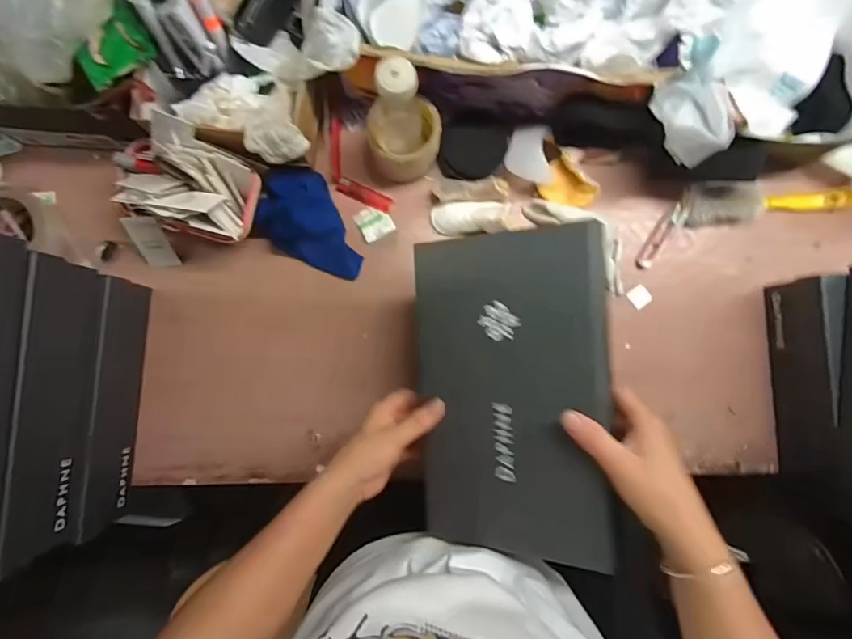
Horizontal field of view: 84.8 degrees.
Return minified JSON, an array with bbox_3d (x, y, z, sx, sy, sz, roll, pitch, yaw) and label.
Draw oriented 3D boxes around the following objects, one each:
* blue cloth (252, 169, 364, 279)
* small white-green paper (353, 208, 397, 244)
[{"bbox_3d":[-0.150,-0.134,0.620,0.153,0.039,0.112,26,87,-1],"label":"blue cloth"},{"bbox_3d":[-0.070,-0.132,0.637,0.044,0.005,0.044,-28,89,-3],"label":"small white-green paper"}]

